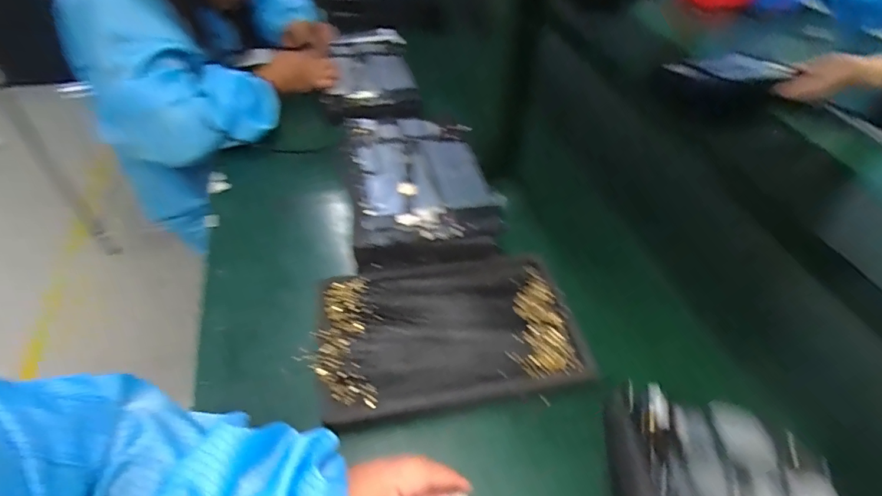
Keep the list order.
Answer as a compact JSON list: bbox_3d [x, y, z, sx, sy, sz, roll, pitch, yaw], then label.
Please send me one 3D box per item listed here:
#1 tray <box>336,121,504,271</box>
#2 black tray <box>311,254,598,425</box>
[{"bbox_3d":[-0.031,-0.081,0.568,0.171,0.034,0.243,-8,47,-11],"label":"tray"},{"bbox_3d":[0.007,0.077,0.450,0.243,0.021,0.151,-6,47,-9],"label":"black tray"}]

